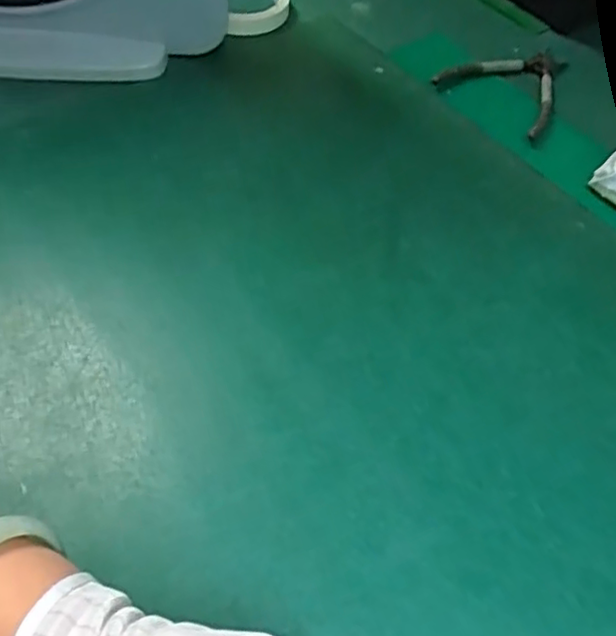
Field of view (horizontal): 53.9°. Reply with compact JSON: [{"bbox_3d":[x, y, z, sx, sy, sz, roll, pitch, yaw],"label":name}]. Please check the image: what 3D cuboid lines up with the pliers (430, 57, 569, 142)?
[{"bbox_3d":[0.196,-0.224,0.568,0.106,0.009,0.129,38,61,19],"label":"pliers"}]

